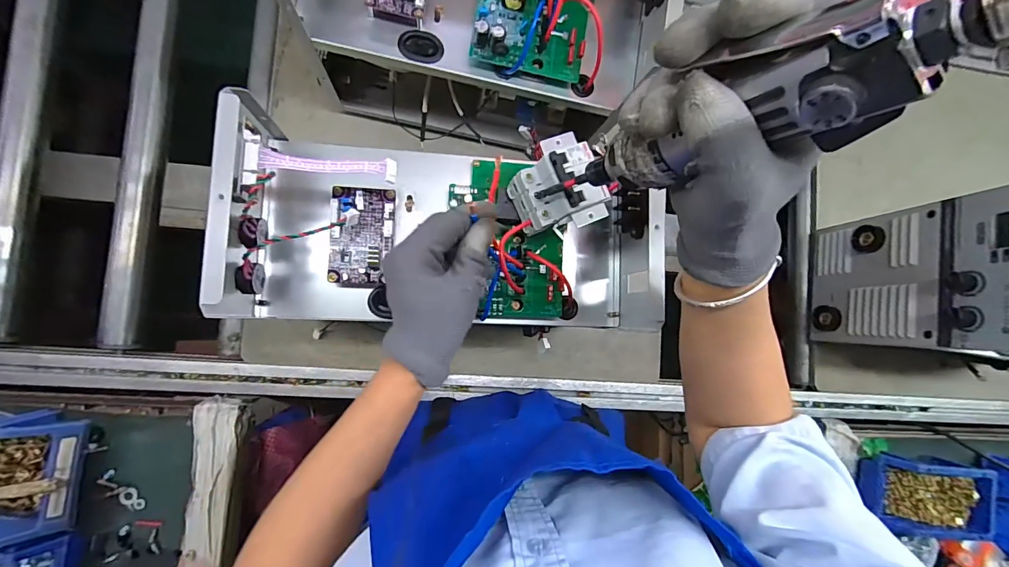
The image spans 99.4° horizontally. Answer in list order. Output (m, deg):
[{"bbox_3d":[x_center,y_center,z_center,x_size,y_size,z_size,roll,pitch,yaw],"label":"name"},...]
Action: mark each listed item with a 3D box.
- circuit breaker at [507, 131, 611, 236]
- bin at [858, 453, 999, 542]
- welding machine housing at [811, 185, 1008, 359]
[{"bbox_3d":[0.046,-0.086,0.384,0.069,0.064,0.079,-20,90,-9],"label":"circuit breaker"},{"bbox_3d":[0.639,0.320,0.651,0.175,0.067,0.109,10,84,-8],"label":"bin"},{"bbox_3d":[0.698,0.019,0.594,0.375,0.281,0.177,9,84,-8],"label":"welding machine housing"}]

